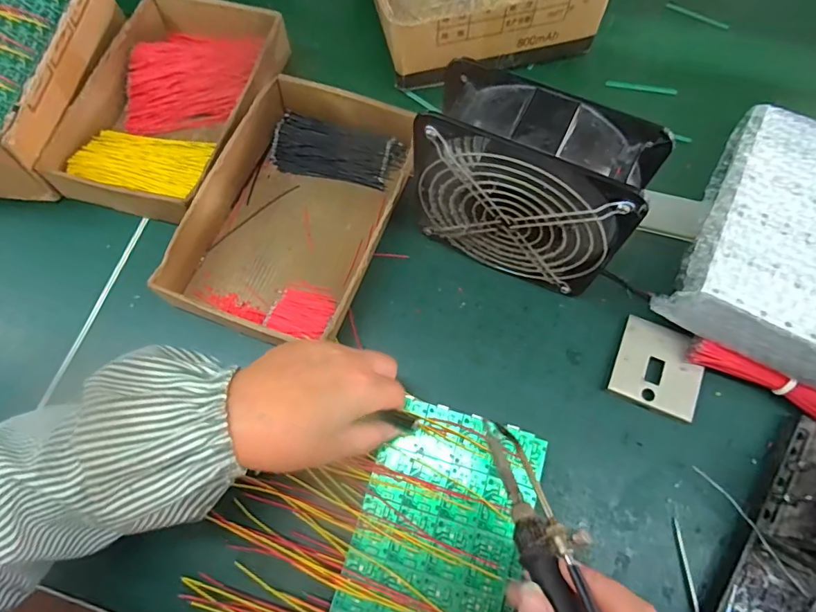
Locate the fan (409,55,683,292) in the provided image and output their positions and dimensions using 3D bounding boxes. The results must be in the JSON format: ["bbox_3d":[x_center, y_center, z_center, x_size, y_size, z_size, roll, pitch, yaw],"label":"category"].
[{"bbox_3d":[0.081,-0.081,0.353,0.147,0.150,0.062,23,71,9],"label":"fan"}]

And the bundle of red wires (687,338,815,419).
[{"bbox_3d":[0.278,0.063,0.347,0.143,0.029,0.016,28,72,10],"label":"bundle of red wires"}]

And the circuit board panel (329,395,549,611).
[{"bbox_3d":[0.019,0.156,0.317,0.106,0.004,0.172,16,70,7],"label":"circuit board panel"}]

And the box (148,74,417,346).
[{"bbox_3d":[-0.093,-0.082,0.414,0.149,0.042,0.226,17,70,7],"label":"box"}]

